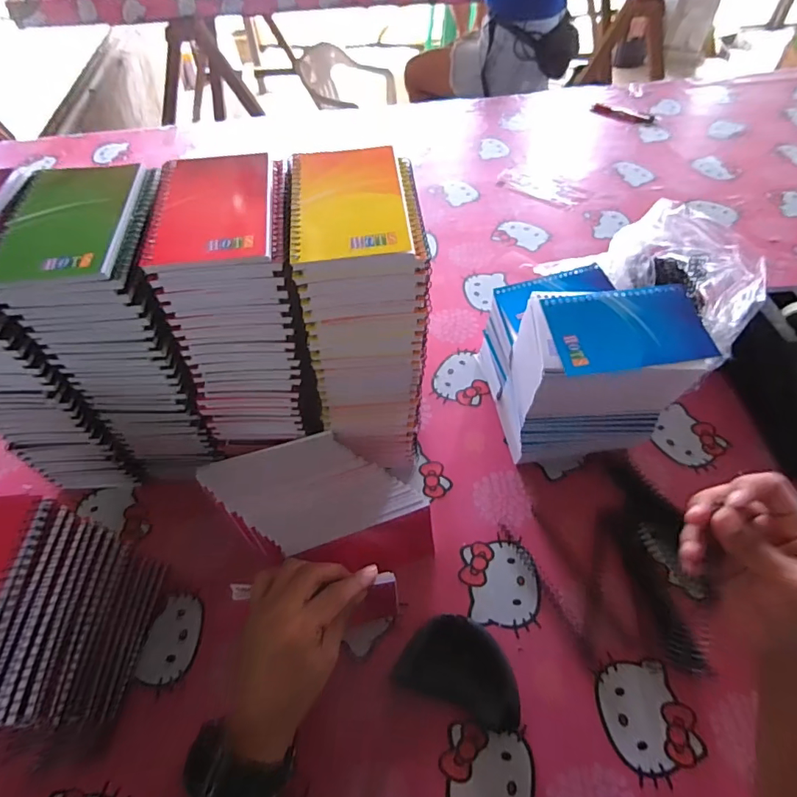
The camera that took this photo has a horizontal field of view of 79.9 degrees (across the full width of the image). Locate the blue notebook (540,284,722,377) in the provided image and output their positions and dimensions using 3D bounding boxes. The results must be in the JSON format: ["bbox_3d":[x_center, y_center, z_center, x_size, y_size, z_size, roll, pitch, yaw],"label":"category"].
[{"bbox_3d":[0.195,-0.061,0.407,0.129,0.009,0.079,-6,55,-3],"label":"blue notebook"}]

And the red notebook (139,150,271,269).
[{"bbox_3d":[-0.135,-0.140,0.346,0.083,0.009,0.129,-8,55,-4],"label":"red notebook"}]

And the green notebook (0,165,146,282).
[{"bbox_3d":[-0.239,-0.130,0.342,0.090,0.008,0.127,-6,55,-2],"label":"green notebook"}]

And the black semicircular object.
[{"bbox_3d":[0.056,0.229,0.410,0.101,0.030,0.066,17,58,13],"label":"black semicircular object"}]

